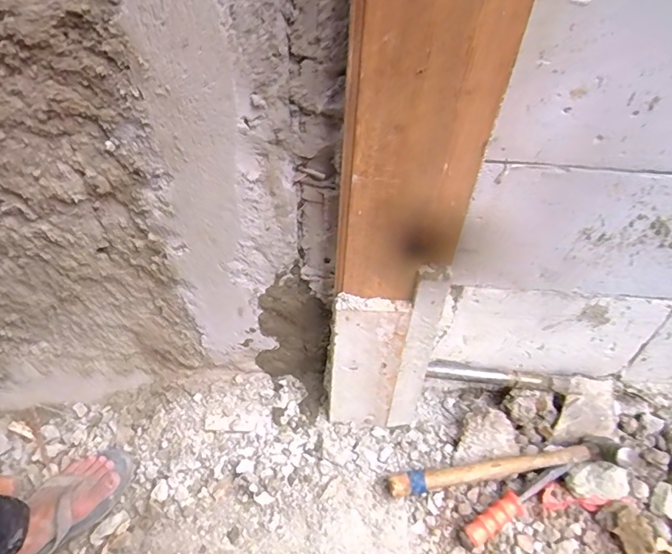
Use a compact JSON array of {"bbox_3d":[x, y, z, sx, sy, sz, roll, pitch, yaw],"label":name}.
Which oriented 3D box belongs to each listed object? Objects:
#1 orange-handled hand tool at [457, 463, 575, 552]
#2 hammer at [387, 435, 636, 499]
[{"bbox_3d":[0.254,0.322,0.658,0.186,0.027,0.029,-30,53,-12],"label":"orange-handled hand tool"},{"bbox_3d":[0.239,0.272,0.663,0.335,0.068,0.061,-11,46,2],"label":"hammer"}]

